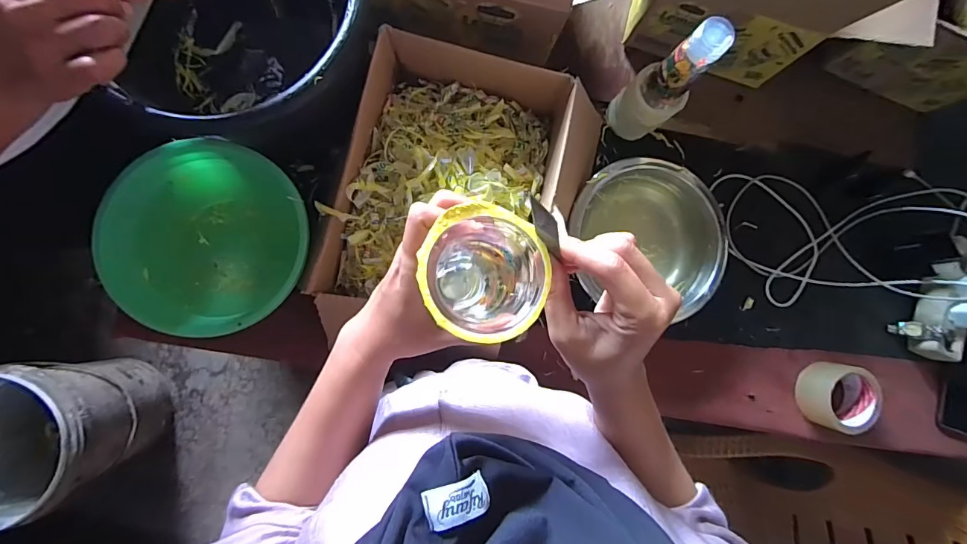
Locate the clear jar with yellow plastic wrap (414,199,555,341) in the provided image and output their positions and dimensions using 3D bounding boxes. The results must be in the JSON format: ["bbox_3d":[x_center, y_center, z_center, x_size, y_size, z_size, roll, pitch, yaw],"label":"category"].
[{"bbox_3d":[-0.004,0.004,0.279,0.071,0.106,0.072,0,86,-7],"label":"clear jar with yellow plastic wrap"}]

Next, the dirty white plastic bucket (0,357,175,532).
[{"bbox_3d":[-0.980,0.358,0.971,0.316,0.340,0.298,0,86,-7],"label":"dirty white plastic bucket"}]

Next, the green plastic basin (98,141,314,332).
[{"bbox_3d":[-0.337,-0.040,0.533,0.228,0.066,0.225,0,86,-7],"label":"green plastic basin"}]

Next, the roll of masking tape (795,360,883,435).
[{"bbox_3d":[0.548,0.193,0.648,0.094,0.047,0.096,0,86,-7],"label":"roll of masking tape"}]

